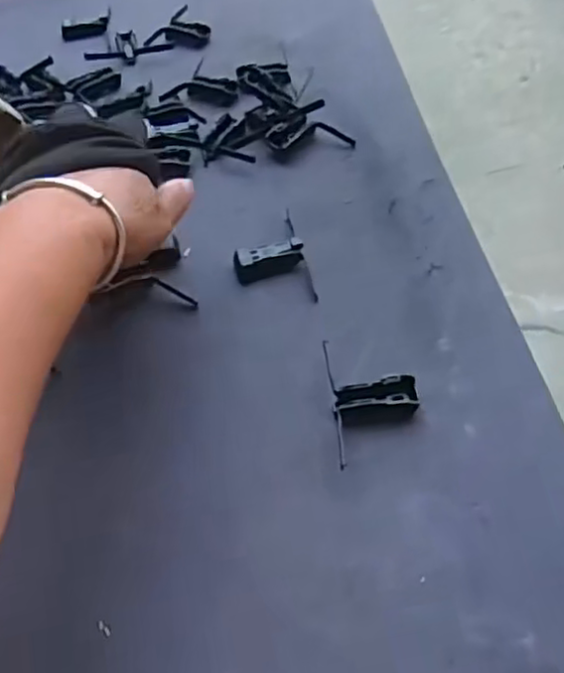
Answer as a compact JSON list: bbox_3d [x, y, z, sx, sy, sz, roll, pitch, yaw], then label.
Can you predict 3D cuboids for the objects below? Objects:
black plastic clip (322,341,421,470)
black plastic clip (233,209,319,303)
[{"bbox_3d":[0.053,0.032,0.388,0.048,0.013,0.079,-6,56,1],"label":"black plastic clip"},{"bbox_3d":[-0.009,-0.056,0.464,0.049,0.014,0.082,-13,56,-4],"label":"black plastic clip"}]

